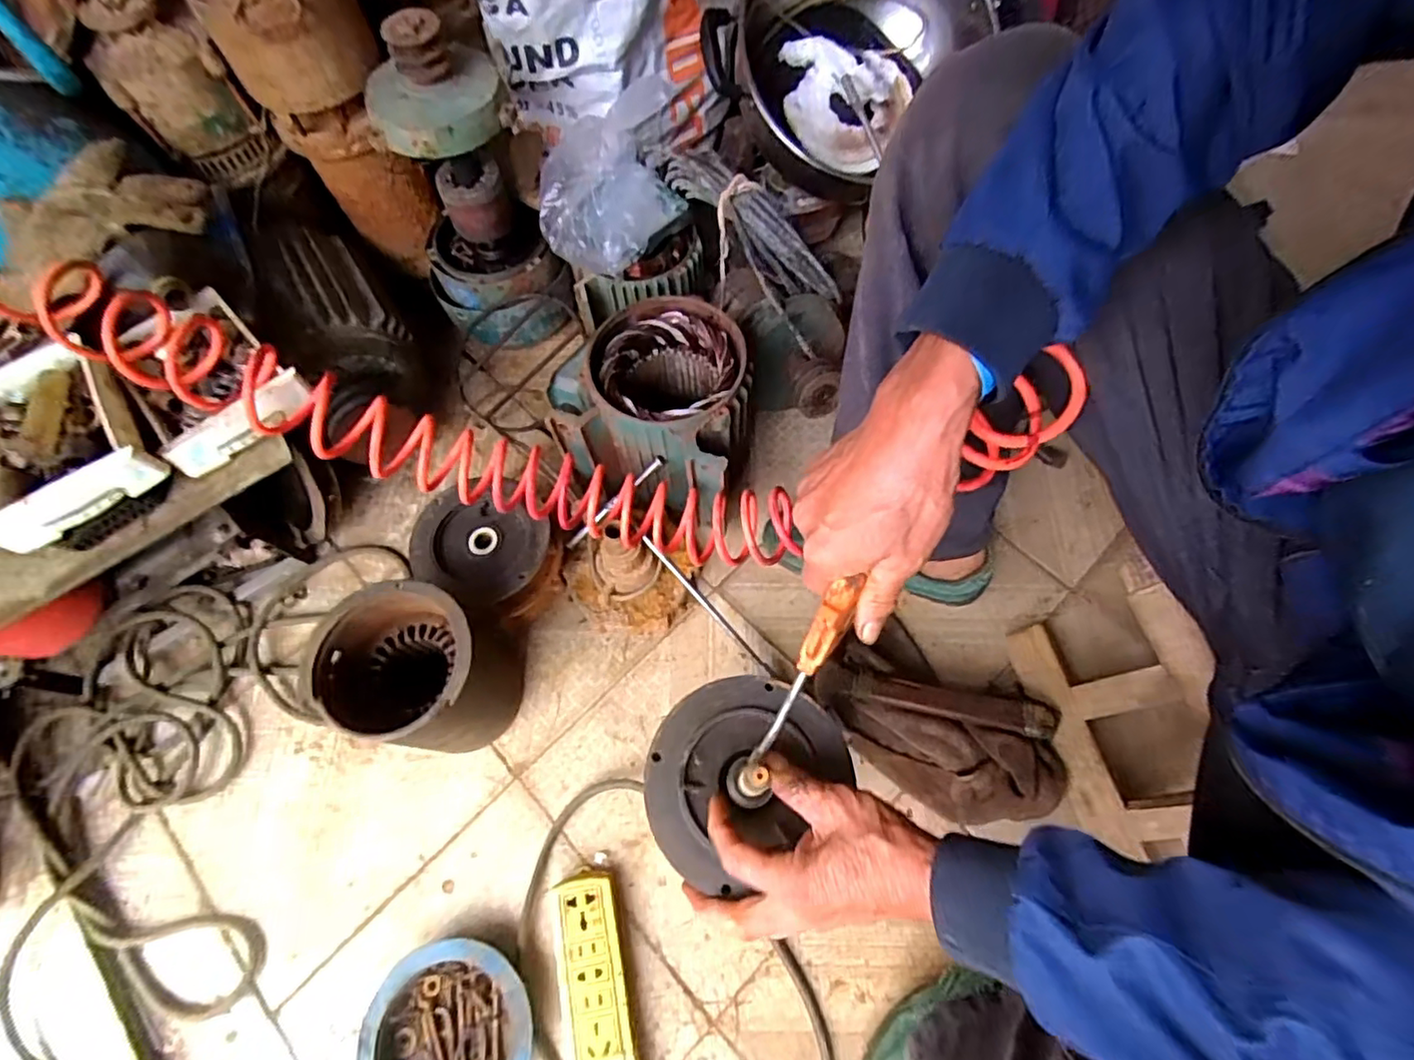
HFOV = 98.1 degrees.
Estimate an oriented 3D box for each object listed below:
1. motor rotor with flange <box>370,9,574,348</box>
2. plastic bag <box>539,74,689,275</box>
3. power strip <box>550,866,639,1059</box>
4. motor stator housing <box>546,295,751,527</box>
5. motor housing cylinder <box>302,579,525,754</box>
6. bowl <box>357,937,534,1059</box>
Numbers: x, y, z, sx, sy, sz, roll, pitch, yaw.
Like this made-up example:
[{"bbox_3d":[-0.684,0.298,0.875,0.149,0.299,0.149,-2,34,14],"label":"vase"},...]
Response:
[{"bbox_3d":[-0.286,-0.387,0.742,0.167,0.332,0.176,-22,68,-8],"label":"motor rotor with flange"},{"bbox_3d":[-0.120,-0.424,0.704,0.170,0.138,0.234,-13,67,-5],"label":"plastic bag"},{"bbox_3d":[-0.108,0.429,0.577,0.063,0.028,0.187,-12,67,-5],"label":"power strip"},{"bbox_3d":[-0.067,-0.136,0.687,0.215,0.165,0.192,12,67,6],"label":"motor stator housing"},{"bbox_3d":[-0.275,0.138,0.618,0.131,0.196,0.145,6,67,3],"label":"motor housing cylinder"},{"bbox_3d":[-0.238,0.471,0.568,0.150,0.053,0.154,0,67,1],"label":"bowl"}]

